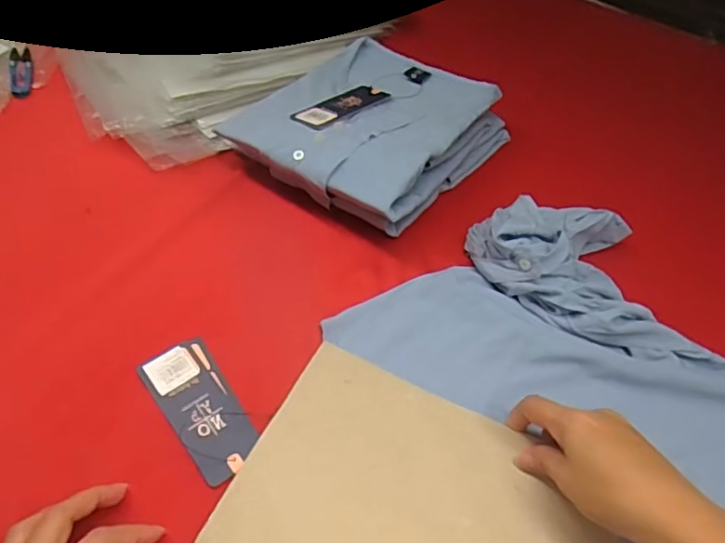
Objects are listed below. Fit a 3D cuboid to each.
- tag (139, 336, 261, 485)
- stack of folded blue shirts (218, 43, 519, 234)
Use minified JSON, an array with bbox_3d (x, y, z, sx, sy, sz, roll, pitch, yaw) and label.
[{"bbox_3d":[-0.124,0.104,0.429,0.052,0.004,0.119,-28,58,-24],"label":"tag"},{"bbox_3d":[0.011,-0.161,0.622,0.224,0.069,0.268,31,49,19],"label":"stack of folded blue shirts"}]

